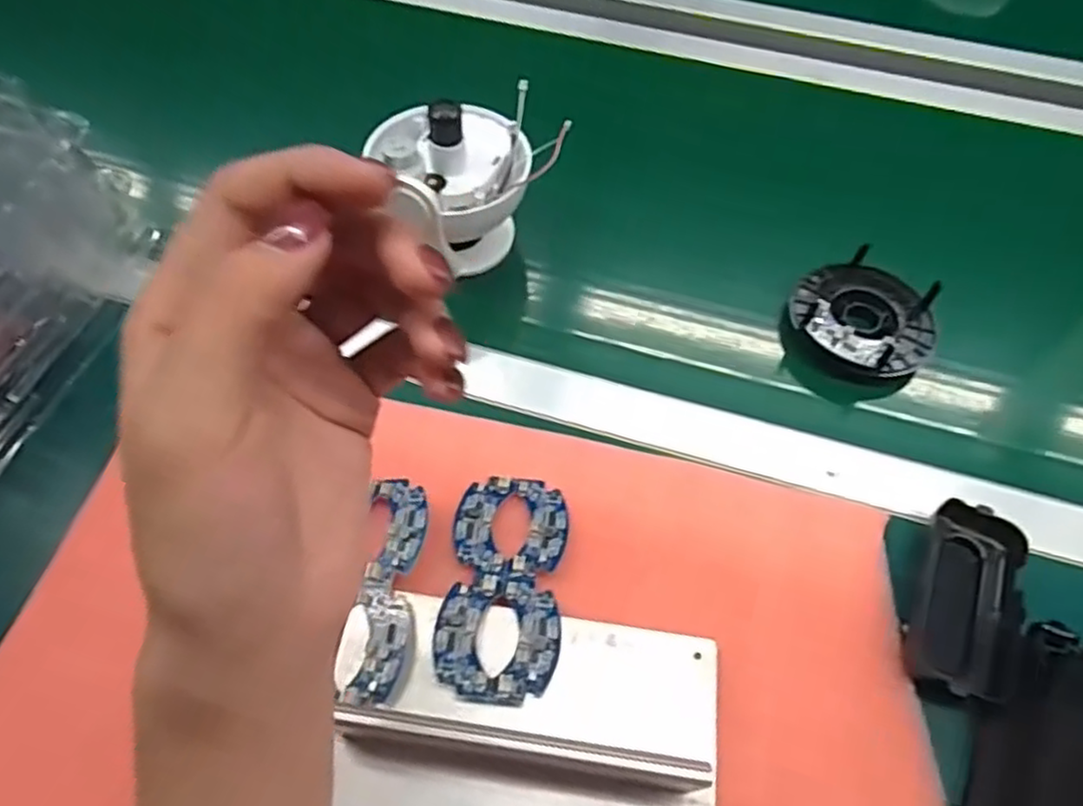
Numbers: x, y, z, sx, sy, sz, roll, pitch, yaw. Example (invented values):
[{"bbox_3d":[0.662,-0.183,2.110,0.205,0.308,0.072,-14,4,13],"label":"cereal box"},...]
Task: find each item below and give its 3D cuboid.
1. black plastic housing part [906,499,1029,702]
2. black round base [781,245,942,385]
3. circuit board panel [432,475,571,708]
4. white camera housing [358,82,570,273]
[{"bbox_3d":[0.243,0.113,0.392,0.048,0.026,0.110,21,57,13],"label":"black plastic housing part"},{"bbox_3d":[0.236,-0.063,0.504,0.100,0.034,0.100,1,55,-1],"label":"black round base"},{"bbox_3d":[-0.020,0.098,0.383,0.064,0.005,0.126,6,52,2],"label":"circuit board panel"},{"bbox_3d":[-0.066,-0.168,0.513,0.108,0.105,0.115,-20,58,-15],"label":"white camera housing"}]

